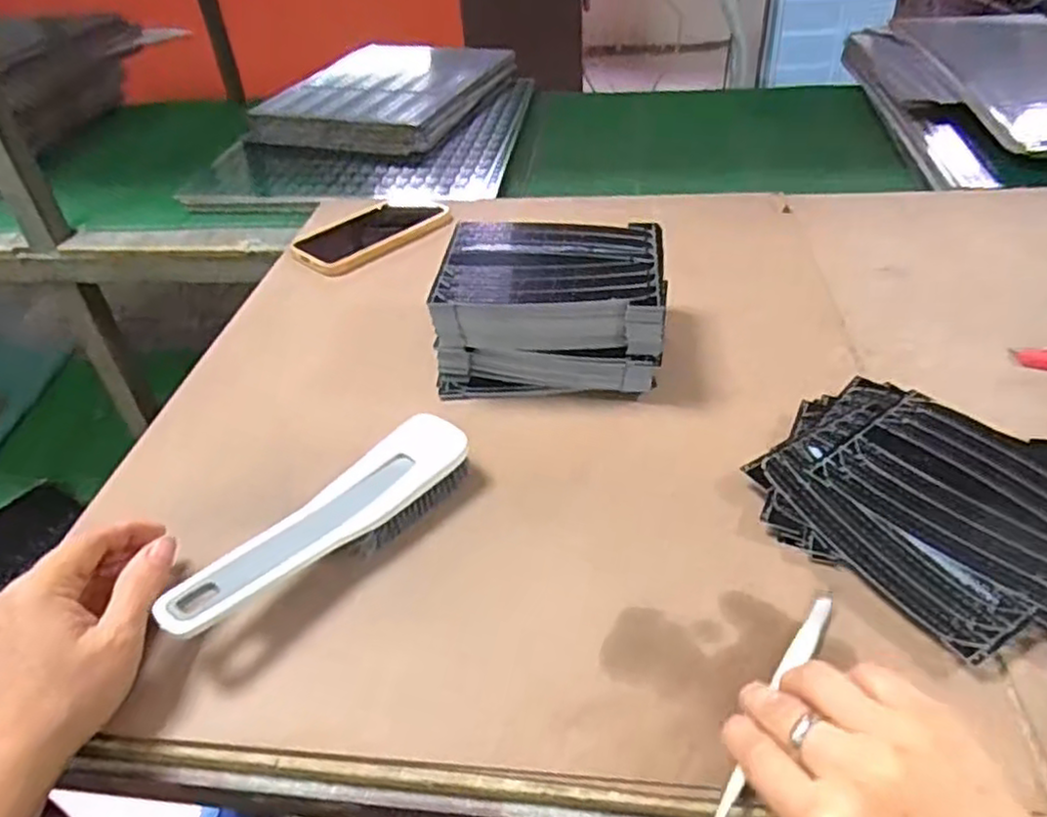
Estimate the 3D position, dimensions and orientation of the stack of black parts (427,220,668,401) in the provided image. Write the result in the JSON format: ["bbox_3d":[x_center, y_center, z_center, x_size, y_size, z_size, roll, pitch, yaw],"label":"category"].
[{"bbox_3d":[0.016,-0.074,0.548,0.170,0.098,0.122,-1,38,5],"label":"stack of black parts"}]

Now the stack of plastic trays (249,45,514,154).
[{"bbox_3d":[-0.219,-0.531,1.194,0.296,0.066,0.413,10,42,17],"label":"stack of plastic trays"}]

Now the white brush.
[{"bbox_3d":[-0.111,0.072,0.417,0.049,0.044,0.196,24,46,32],"label":"white brush"}]

